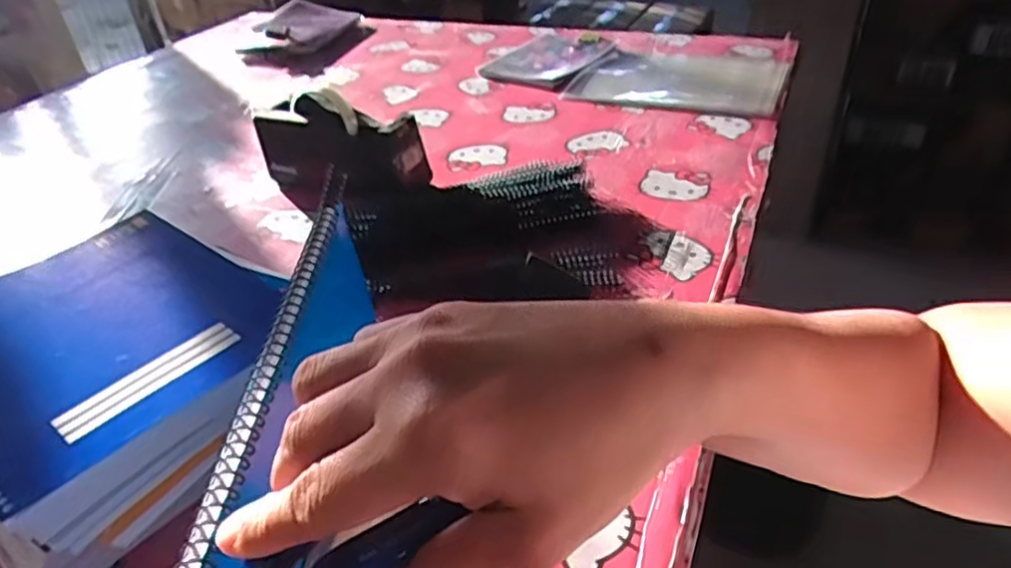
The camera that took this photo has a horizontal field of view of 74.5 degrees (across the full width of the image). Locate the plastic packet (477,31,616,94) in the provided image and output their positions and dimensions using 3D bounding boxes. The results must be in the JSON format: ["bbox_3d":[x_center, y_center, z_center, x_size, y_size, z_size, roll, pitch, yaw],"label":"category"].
[{"bbox_3d":[0.086,-0.399,1.164,0.150,0.028,0.273,21,44,29],"label":"plastic packet"}]

